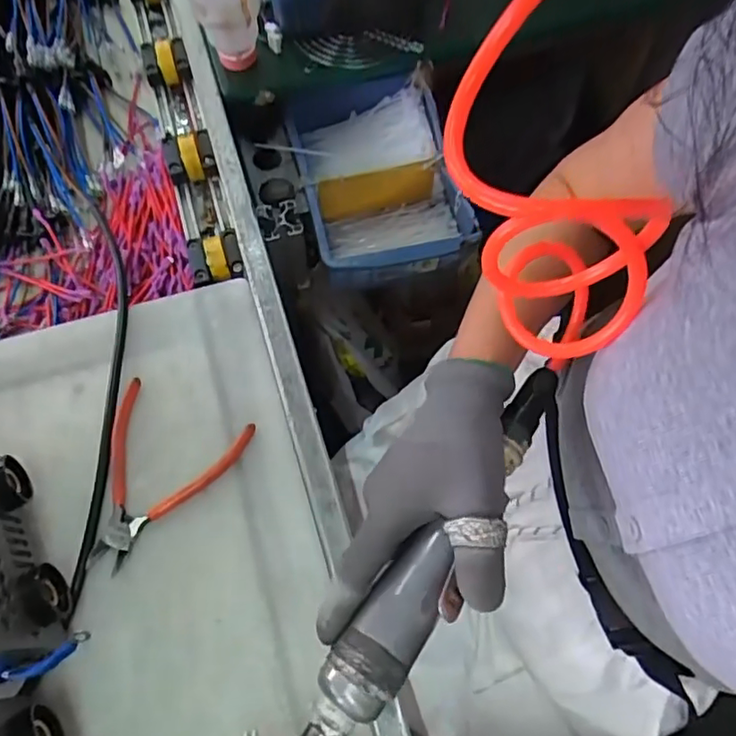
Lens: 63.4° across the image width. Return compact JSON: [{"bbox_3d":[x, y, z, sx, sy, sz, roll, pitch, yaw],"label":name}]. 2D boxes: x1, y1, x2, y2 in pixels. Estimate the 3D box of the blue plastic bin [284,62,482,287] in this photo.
[{"bbox_3d":[0.011,-0.202,0.653,0.164,0.085,0.222,-12,67,-6],"label":"blue plastic bin"}]

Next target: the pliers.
[{"bbox_3d":[-0.170,0.086,0.460,0.110,0.010,0.137,23,68,9],"label":"pliers"}]

